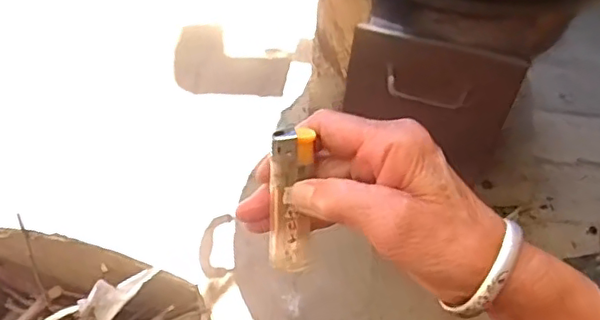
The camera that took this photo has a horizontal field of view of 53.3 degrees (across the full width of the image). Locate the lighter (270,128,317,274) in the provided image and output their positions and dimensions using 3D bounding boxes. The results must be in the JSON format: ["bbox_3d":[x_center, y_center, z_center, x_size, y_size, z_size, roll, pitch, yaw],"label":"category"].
[{"bbox_3d":[-0.004,0.024,0.316,0.022,0.084,0.009,-1,27,-4],"label":"lighter"}]

